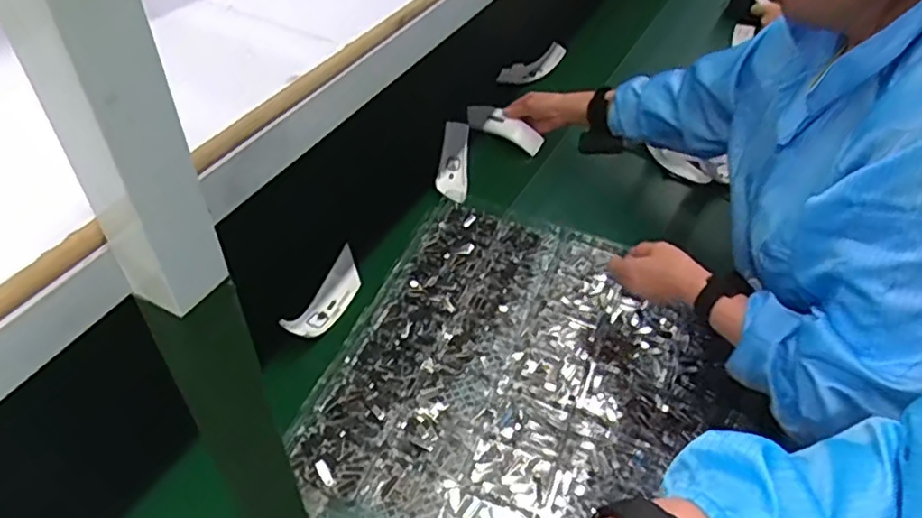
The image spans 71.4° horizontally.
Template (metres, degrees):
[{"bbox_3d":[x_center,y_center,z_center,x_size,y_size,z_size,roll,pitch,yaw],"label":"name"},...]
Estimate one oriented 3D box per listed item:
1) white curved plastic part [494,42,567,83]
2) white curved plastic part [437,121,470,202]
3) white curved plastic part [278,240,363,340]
[{"bbox_3d":[0.150,-0.404,1.354,0.150,0.047,0.027,-24,50,0],"label":"white curved plastic part"},{"bbox_3d":[-0.014,-0.160,1.102,0.054,0.045,0.162,4,45,0],"label":"white curved plastic part"},{"bbox_3d":[-0.184,0.051,0.884,0.048,0.050,0.170,20,47,14],"label":"white curved plastic part"}]

